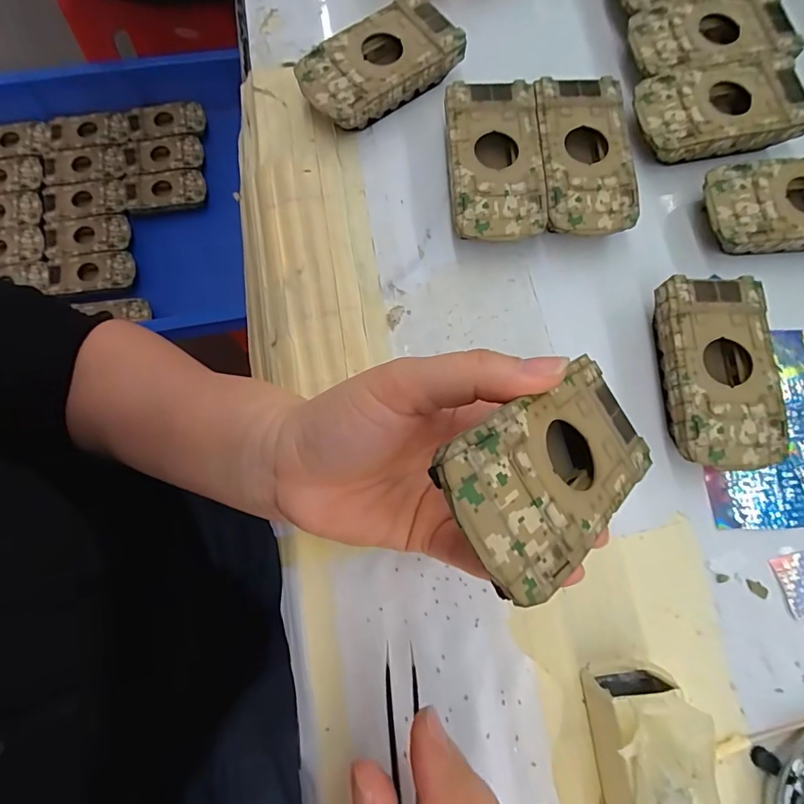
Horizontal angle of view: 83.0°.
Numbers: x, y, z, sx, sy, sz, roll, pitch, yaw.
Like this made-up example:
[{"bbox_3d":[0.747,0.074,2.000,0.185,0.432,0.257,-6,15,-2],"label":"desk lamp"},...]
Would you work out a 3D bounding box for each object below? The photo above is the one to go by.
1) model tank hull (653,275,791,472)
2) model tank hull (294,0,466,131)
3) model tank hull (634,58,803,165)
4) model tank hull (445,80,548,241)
[{"bbox_3d":[0.158,-0.014,0.234,0.053,0.025,0.095,1,76,0],"label":"model tank hull"},{"bbox_3d":[-0.014,-0.201,0.276,0.093,0.025,0.047,-36,79,-9],"label":"model tank hull"},{"bbox_3d":[0.187,-0.173,0.270,0.096,0.017,0.049,-10,76,-3],"label":"model tank hull"},{"bbox_3d":[0.052,-0.134,0.261,0.051,0.025,0.096,-2,76,-1],"label":"model tank hull"}]

